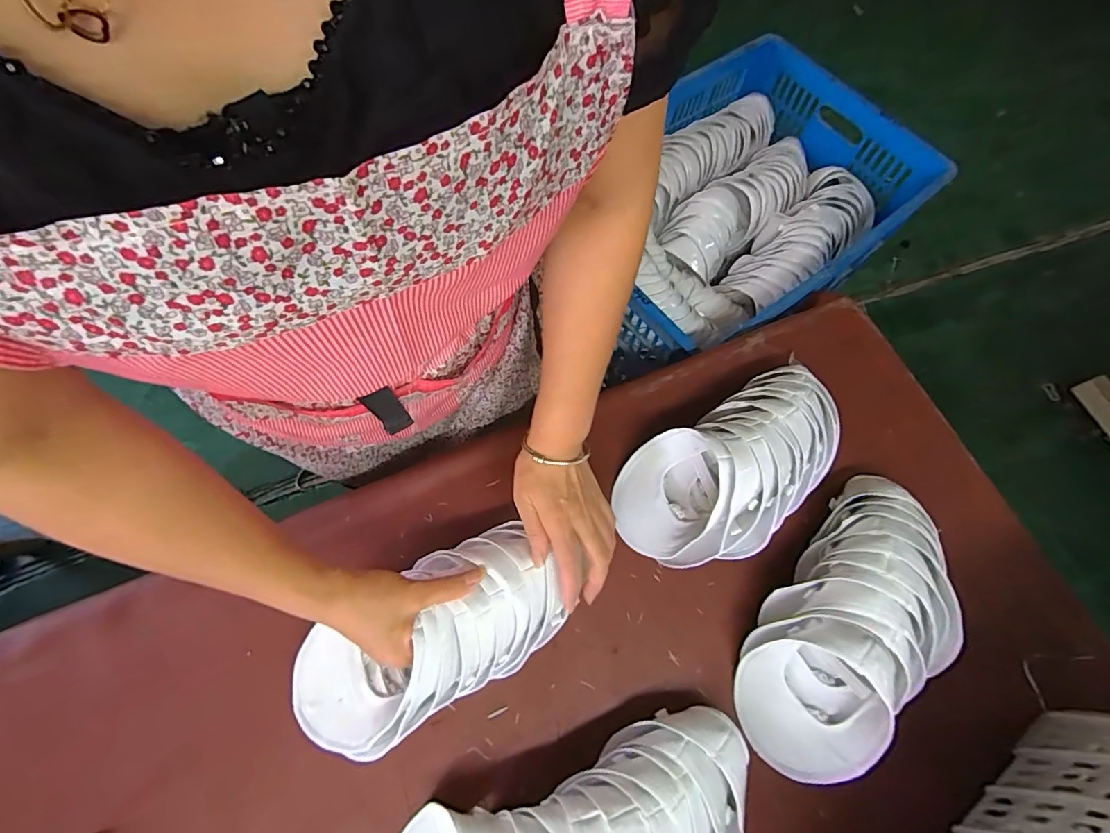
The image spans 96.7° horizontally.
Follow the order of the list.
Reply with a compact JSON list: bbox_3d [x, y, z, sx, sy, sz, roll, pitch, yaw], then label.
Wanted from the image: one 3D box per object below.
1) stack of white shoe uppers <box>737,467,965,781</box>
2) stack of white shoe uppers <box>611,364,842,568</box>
[{"bbox_3d":[0.316,0.210,0.510,0.150,0.115,0.320,42,72,13],"label":"stack of white shoe uppers"},{"bbox_3d":[0.212,0.057,0.563,0.289,0.120,0.153,-28,73,-13],"label":"stack of white shoe uppers"}]

